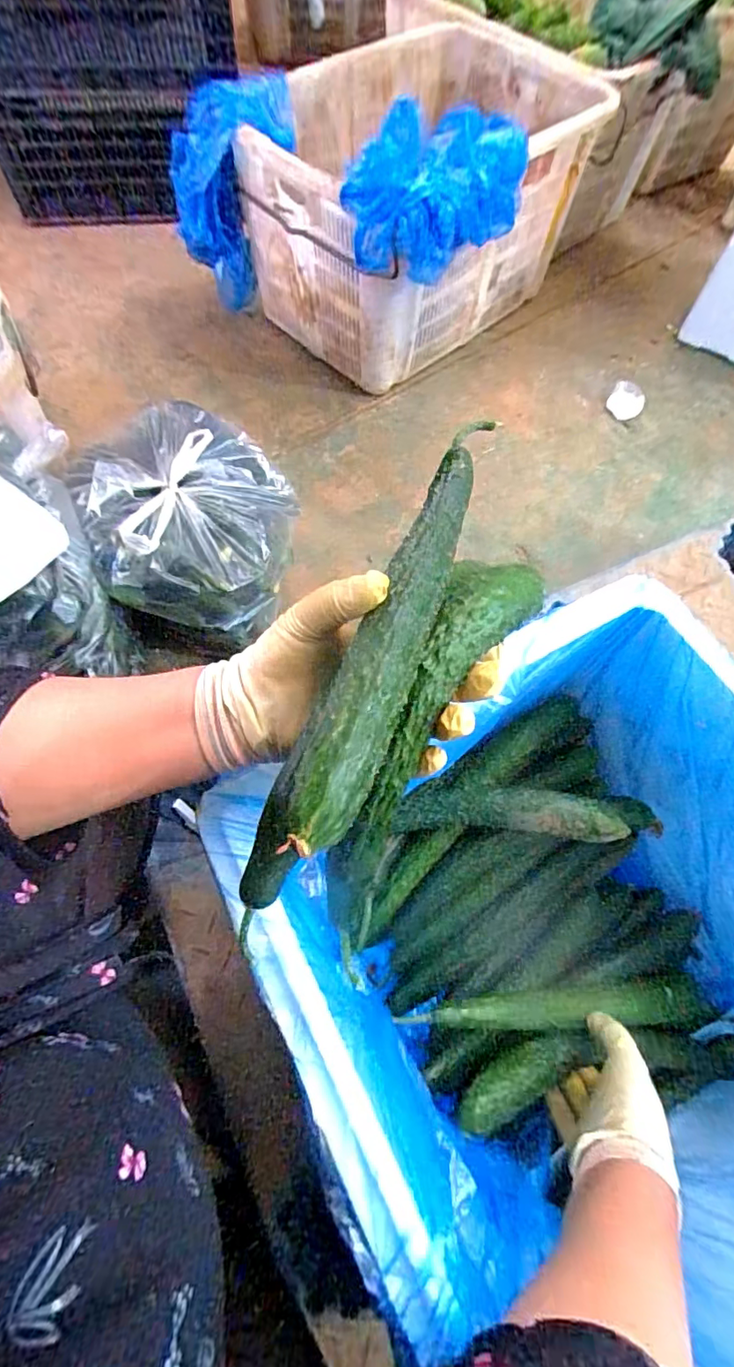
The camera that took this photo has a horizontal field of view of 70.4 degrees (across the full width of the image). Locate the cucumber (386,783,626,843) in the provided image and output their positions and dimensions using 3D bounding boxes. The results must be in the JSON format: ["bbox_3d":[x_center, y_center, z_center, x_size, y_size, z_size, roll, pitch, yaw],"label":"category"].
[{"bbox_3d":[0.123,0.113,0.468,0.192,0.032,0.046,0,66,15],"label":"cucumber"}]

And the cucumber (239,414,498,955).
[{"bbox_3d":[0.013,-0.021,0.258,0.037,0.031,0.267,22,69,7],"label":"cucumber"}]

